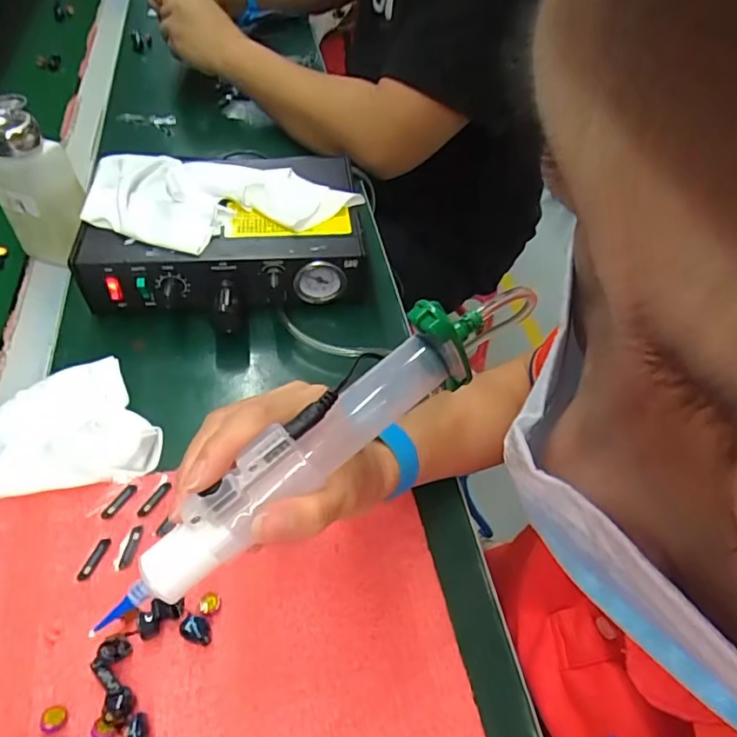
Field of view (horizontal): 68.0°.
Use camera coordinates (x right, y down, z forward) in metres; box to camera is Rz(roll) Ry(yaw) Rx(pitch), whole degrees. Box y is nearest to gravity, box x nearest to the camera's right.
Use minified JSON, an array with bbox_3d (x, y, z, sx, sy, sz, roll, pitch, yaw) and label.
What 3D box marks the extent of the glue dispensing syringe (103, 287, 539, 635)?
[{"bbox_3d":[-0.017,0.026,0.234,0.222,0.033,0.024,-37,60,-11],"label":"glue dispensing syringe"}]

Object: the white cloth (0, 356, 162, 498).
[{"bbox_3d":[-0.218,0.041,0.386,0.114,0.016,0.110,-19,54,-18],"label":"white cloth"}]

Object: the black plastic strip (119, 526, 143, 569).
[{"bbox_3d":[-0.148,0.111,0.339,0.007,0.004,0.026,7,51,2],"label":"black plastic strip"}]

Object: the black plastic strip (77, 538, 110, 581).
[{"bbox_3d":[-0.167,0.116,0.332,0.007,0.004,0.027,18,52,11],"label":"black plastic strip"}]

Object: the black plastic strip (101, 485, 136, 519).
[{"bbox_3d":[-0.162,0.086,0.355,0.009,0.004,0.026,29,55,19],"label":"black plastic strip"}]

